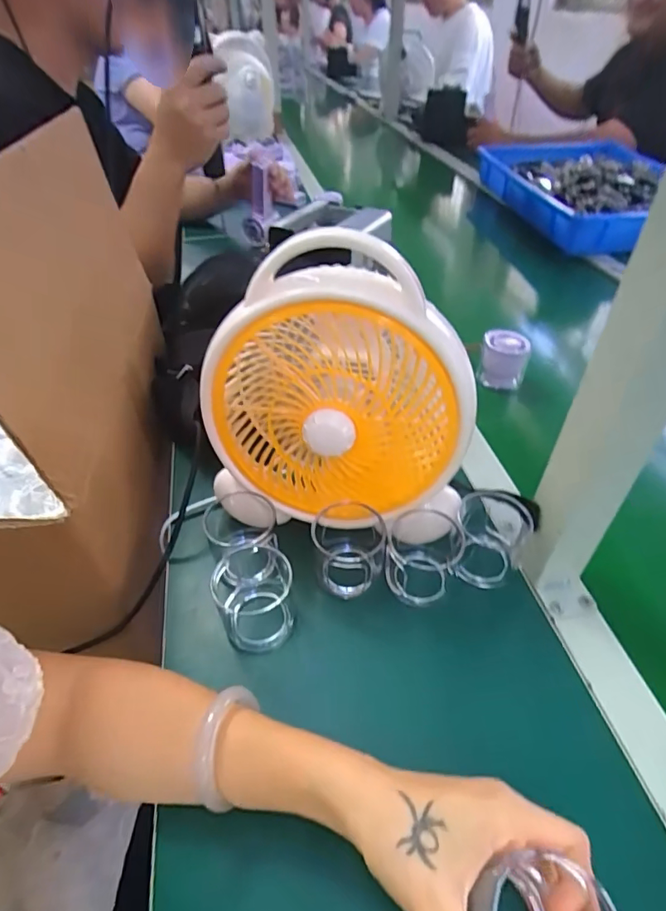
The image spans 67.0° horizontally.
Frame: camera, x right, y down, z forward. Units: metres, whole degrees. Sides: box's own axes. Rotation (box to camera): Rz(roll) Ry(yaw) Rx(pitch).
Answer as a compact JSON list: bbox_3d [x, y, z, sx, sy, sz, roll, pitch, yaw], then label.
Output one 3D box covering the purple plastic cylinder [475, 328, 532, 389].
[{"bbox_3d":[0.214,-0.124,0.639,0.054,0.062,0.063,11,44,12],"label":"purple plastic cylinder"}]

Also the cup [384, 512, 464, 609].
[{"bbox_3d":[0.076,0.080,0.412,0.061,0.050,0.062,6,43,7],"label":"cup"}]

